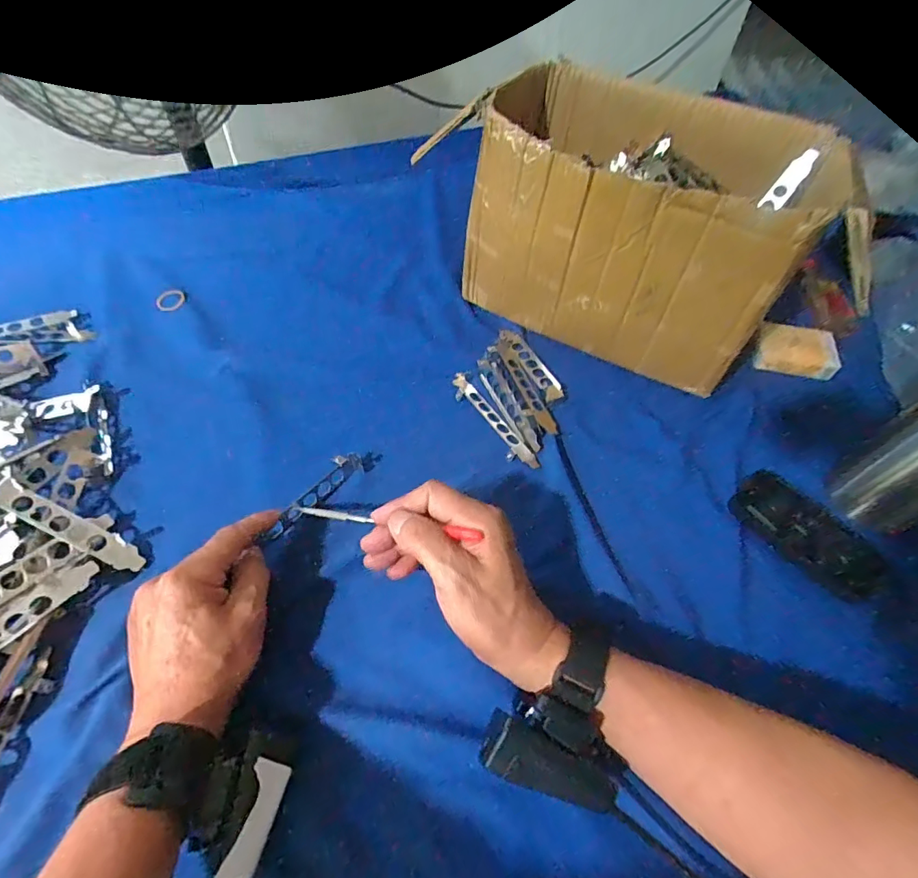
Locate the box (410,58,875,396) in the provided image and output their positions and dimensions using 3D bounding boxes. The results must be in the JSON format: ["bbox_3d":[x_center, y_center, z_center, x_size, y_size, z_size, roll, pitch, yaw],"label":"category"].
[{"bbox_3d":[0.185,-0.207,0.493,0.329,0.194,0.213,26,56,15],"label":"box"}]

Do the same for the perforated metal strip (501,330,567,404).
[{"bbox_3d":[0.076,-0.081,0.503,0.023,0.009,0.110,-18,57,-17],"label":"perforated metal strip"}]

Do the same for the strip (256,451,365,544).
[{"bbox_3d":[-0.120,0.047,0.397,0.020,0.017,0.104,32,54,18],"label":"strip"}]

